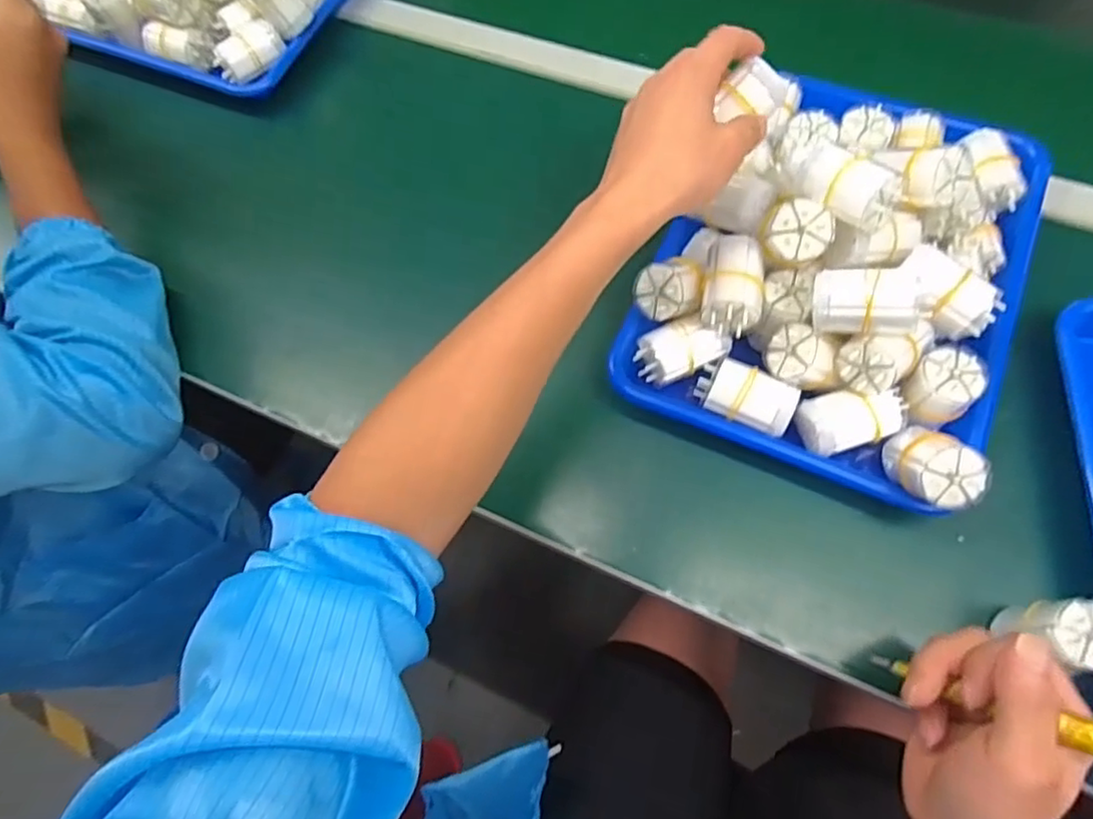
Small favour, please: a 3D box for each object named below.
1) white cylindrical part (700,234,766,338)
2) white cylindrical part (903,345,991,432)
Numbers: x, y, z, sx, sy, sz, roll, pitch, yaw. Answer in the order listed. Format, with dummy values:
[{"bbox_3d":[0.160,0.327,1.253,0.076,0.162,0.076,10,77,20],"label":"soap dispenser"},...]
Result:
[{"bbox_3d":[0.126,-0.080,0.435,0.038,0.045,0.060,11,63,6],"label":"white cylindrical part"},{"bbox_3d":[0.256,-0.015,0.412,0.041,0.036,0.039,0,62,0],"label":"white cylindrical part"}]

